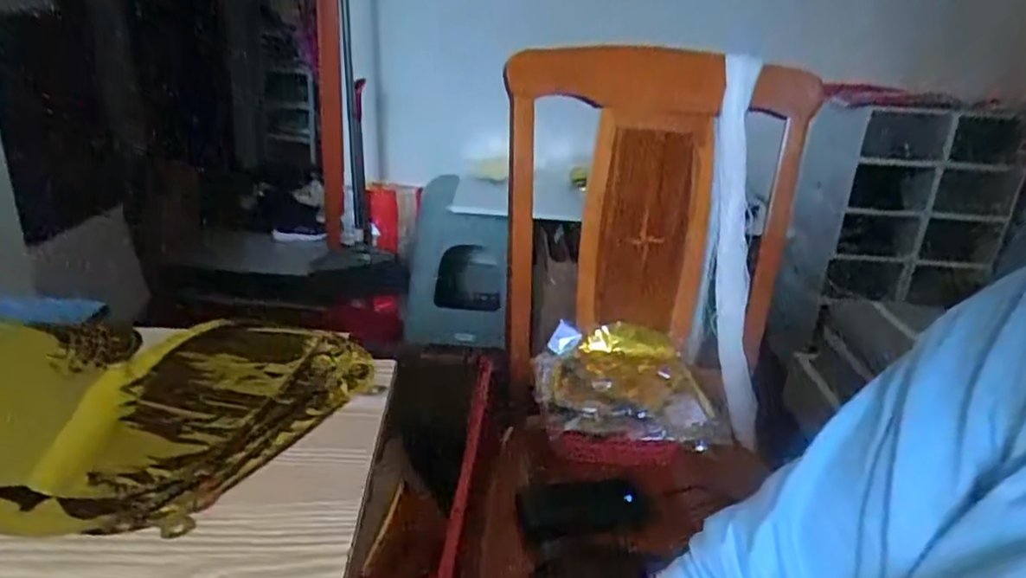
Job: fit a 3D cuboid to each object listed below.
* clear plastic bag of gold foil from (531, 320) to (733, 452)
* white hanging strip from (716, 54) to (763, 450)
[{"bbox_3d":[0.154,0.127,0.966,0.248,0.041,0.255,2,24,-6],"label":"clear plastic bag of gold foil"},{"bbox_3d":[0.364,-0.071,1.071,0.063,0.593,0.069,-2,4,-11],"label":"white hanging strip"}]

